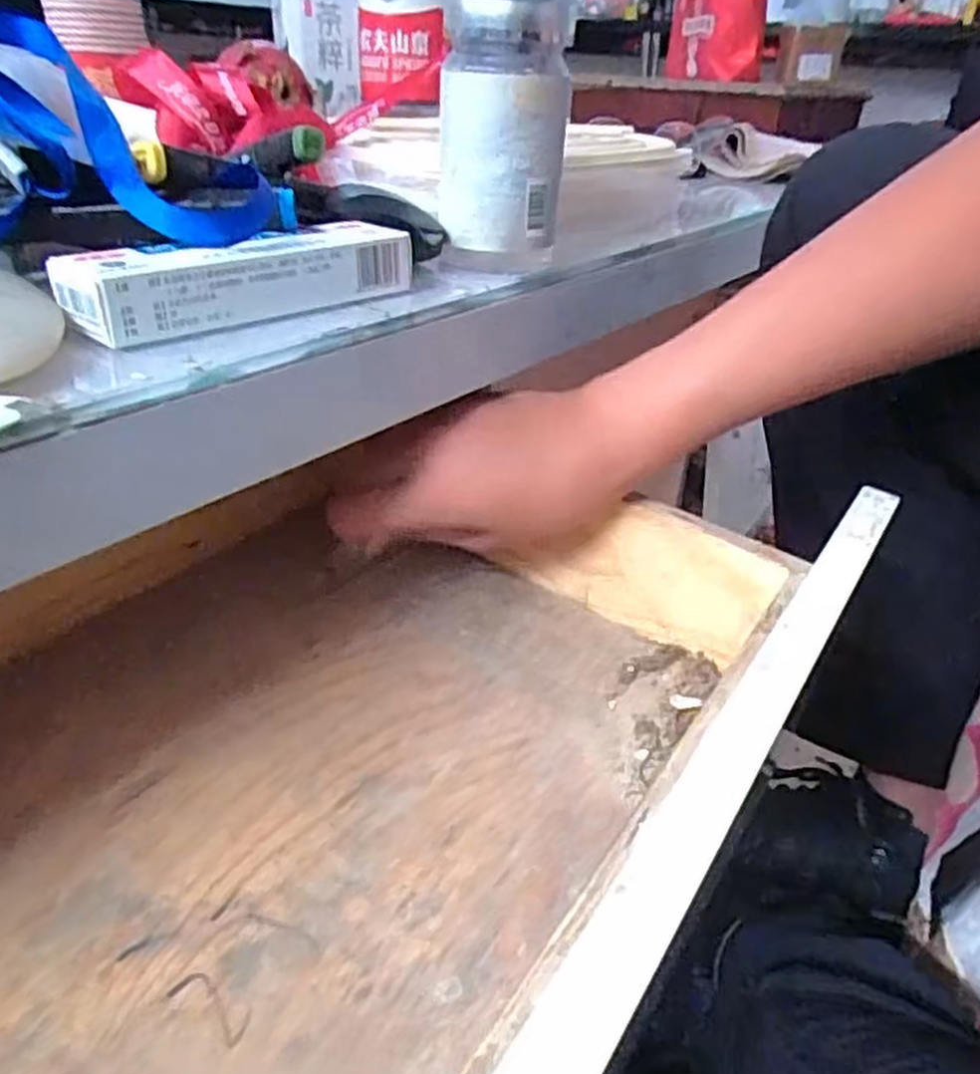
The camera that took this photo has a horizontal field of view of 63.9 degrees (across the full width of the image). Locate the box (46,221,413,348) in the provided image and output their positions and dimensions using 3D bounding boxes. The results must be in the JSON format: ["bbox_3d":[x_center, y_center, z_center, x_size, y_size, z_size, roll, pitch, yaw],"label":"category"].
[{"bbox_3d":[-0.085,-0.094,0.282,0.032,0.028,0.127,26,37,34],"label":"box"}]

